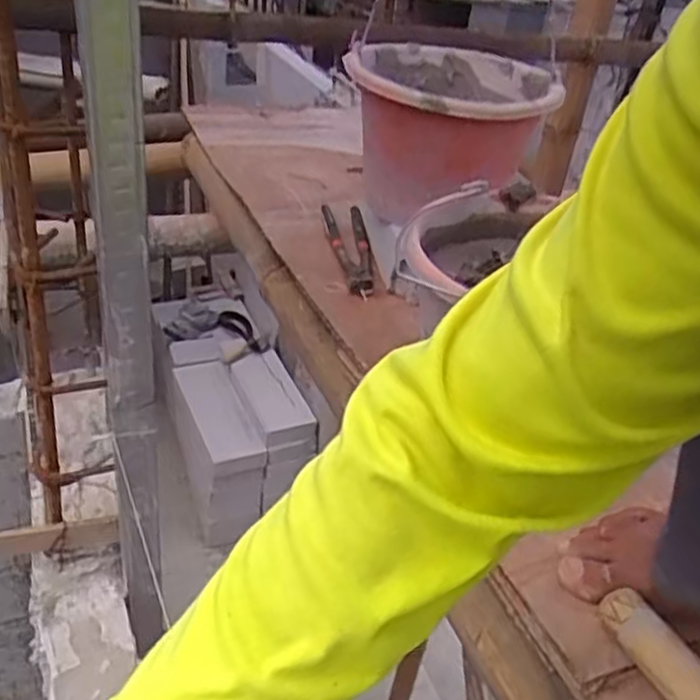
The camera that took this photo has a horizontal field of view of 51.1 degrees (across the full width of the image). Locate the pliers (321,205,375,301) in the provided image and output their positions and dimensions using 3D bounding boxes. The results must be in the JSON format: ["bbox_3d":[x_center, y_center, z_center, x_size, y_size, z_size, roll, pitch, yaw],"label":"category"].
[{"bbox_3d":[0.000,-0.132,0.906,0.057,0.029,0.223,2,34,-9],"label":"pliers"}]

